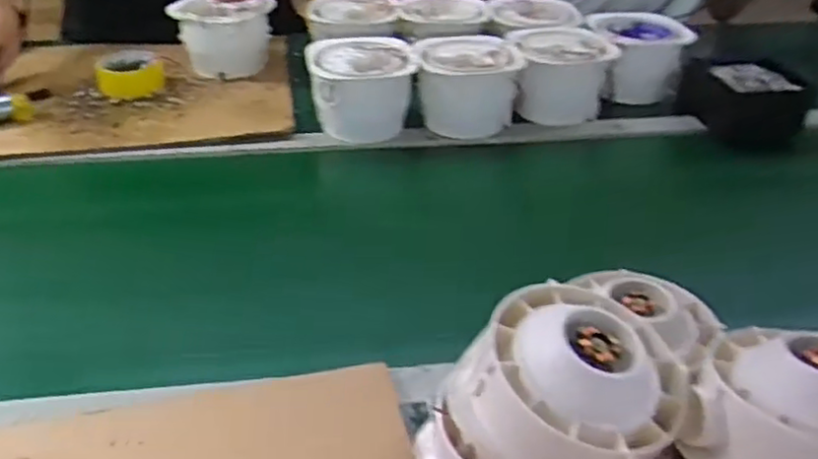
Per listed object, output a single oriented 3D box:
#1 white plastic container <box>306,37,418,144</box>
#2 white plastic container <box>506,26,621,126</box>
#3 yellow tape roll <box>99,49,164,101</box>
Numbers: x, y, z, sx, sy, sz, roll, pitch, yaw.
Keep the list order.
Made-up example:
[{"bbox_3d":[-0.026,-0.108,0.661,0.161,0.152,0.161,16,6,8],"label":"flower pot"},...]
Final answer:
[{"bbox_3d":[-0.063,-0.187,0.906,0.132,0.094,0.110,-3,36,-6],"label":"white plastic container"},{"bbox_3d":[0.205,-0.216,0.941,0.136,0.090,0.130,2,36,2],"label":"white plastic container"},{"bbox_3d":[-0.419,-0.236,1.027,0.092,0.038,0.092,-17,40,-24],"label":"yellow tape roll"}]

